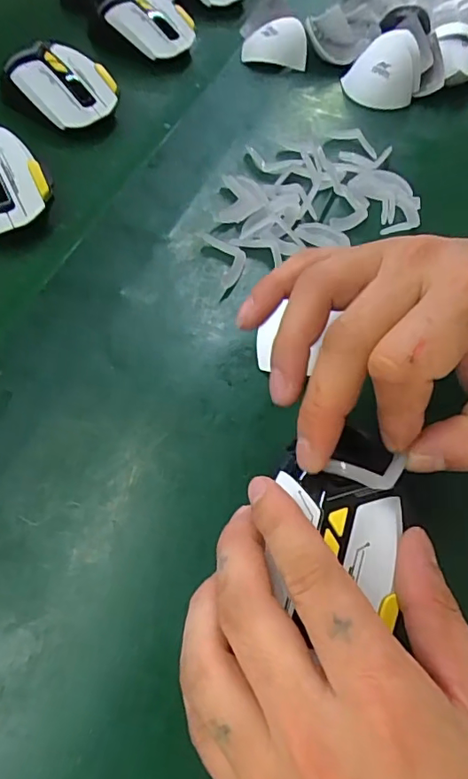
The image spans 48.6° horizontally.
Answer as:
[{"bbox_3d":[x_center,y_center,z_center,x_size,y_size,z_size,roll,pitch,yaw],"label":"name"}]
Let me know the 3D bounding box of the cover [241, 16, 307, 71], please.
[{"bbox_3d":[0.038,-0.319,0.480,0.059,0.035,0.029,4,54,0],"label":"cover"}]

